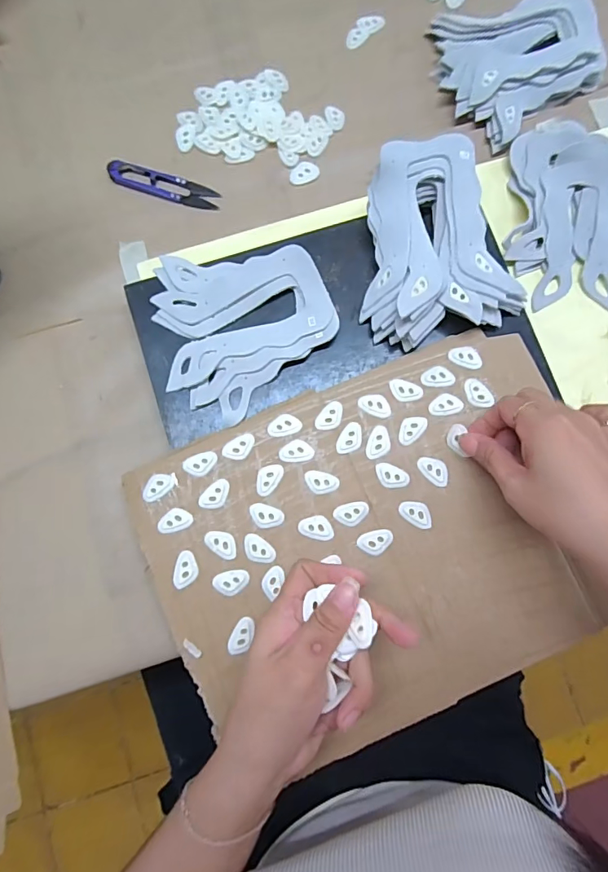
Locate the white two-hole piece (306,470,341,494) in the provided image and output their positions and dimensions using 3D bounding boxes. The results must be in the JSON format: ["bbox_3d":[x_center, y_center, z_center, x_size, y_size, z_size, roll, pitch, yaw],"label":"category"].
[{"bbox_3d":[0.013,0.035,0.339,0.026,0.004,0.016,12,81,2],"label":"white two-hole piece"}]

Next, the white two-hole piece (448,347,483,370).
[{"bbox_3d":[0.125,-0.062,0.353,0.026,0.004,0.016,17,82,3],"label":"white two-hole piece"}]

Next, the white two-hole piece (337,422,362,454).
[{"bbox_3d":[0.035,0.002,0.344,0.016,0.004,0.026,26,82,4],"label":"white two-hole piece"}]

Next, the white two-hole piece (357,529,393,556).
[{"bbox_3d":[0.053,0.078,0.333,0.026,0.004,0.017,-15,81,-2],"label":"white two-hole piece"}]

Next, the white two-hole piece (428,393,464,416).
[{"bbox_3d":[0.108,-0.024,0.346,0.026,0.004,0.017,-6,81,0],"label":"white two-hole piece"}]

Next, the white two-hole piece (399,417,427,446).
[{"bbox_3d":[0.081,-0.005,0.344,0.016,0.004,0.026,33,83,5],"label":"white two-hole piece"}]

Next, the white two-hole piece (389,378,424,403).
[{"bbox_3d":[0.078,-0.034,0.348,0.025,0.004,0.016,15,81,3],"label":"white two-hole piece"}]

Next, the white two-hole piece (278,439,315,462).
[{"bbox_3d":[-0.005,0.011,0.343,0.026,0.004,0.016,-5,81,0],"label":"white two-hole piece"}]

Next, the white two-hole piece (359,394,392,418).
[{"bbox_3d":[0.055,-0.024,0.347,0.025,0.004,0.016,21,82,4],"label":"white two-hole piece"}]

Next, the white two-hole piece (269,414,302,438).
[{"bbox_3d":[-0.015,-0.009,0.347,0.025,0.004,0.016,-17,81,-2],"label":"white two-hole piece"}]

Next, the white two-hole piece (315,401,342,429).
[{"bbox_3d":[0.020,-0.015,0.347,0.016,0.004,0.025,30,82,5],"label":"white two-hole piece"}]

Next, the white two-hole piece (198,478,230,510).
[{"bbox_3d":[-0.065,0.044,0.338,0.016,0.004,0.026,41,83,6],"label":"white two-hole piece"}]

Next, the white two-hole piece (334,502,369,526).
[{"bbox_3d":[0.035,0.057,0.336,0.026,0.004,0.017,-4,81,0],"label":"white two-hole piece"}]

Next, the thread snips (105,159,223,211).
[{"bbox_3d":[-0.125,-0.223,0.405,0.100,0.008,0.024,16,81,3],"label":"thread snips"}]

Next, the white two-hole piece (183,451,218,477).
[{"bbox_3d":[-0.077,0.021,0.342,0.026,0.004,0.017,-22,81,-3],"label":"white two-hole piece"}]

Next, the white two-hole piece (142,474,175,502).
[{"bbox_3d":[-0.110,0.038,0.341,0.025,0.004,0.017,-42,83,-6],"label":"white two-hole piece"}]

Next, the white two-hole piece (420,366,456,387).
[{"bbox_3d":[0.103,-0.046,0.350,0.025,0.004,0.016,-7,81,-1],"label":"white two-hole piece"}]

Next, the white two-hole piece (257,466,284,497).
[{"bbox_3d":[-0.027,0.032,0.339,0.017,0.004,0.026,22,82,4],"label":"white two-hole piece"}]

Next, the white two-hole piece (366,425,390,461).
[{"bbox_3d":[0.057,0.005,0.342,0.017,0.004,0.026,19,82,3],"label":"white two-hole piece"}]

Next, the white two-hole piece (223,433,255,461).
[{"bbox_3d":[-0.048,0.009,0.344,0.025,0.004,0.017,-36,82,-5],"label":"white two-hole piece"}]

